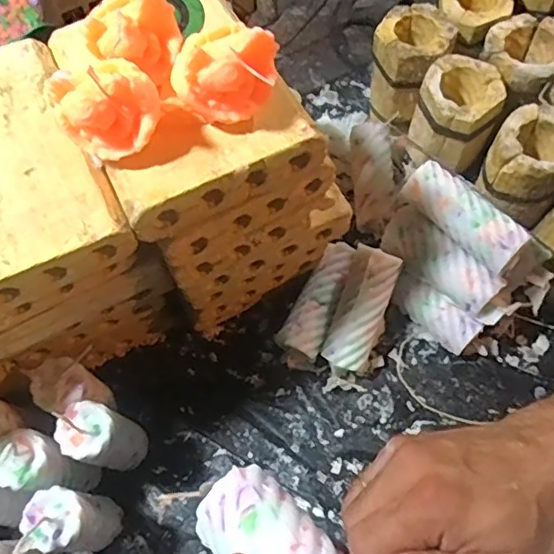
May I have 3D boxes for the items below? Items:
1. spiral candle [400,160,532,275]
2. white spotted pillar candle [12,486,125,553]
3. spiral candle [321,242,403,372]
[{"bbox_3d":[0.195,-0.064,0.596,0.042,0.044,0.136,-40,69,-15],"label":"spiral candle"},{"bbox_3d":[-0.190,0.226,0.527,0.048,0.157,0.051,-1,65,2],"label":"white spotted pillar candle"},{"bbox_3d":[0.093,0.038,0.628,0.053,0.040,0.141,19,95,11],"label":"spiral candle"}]

